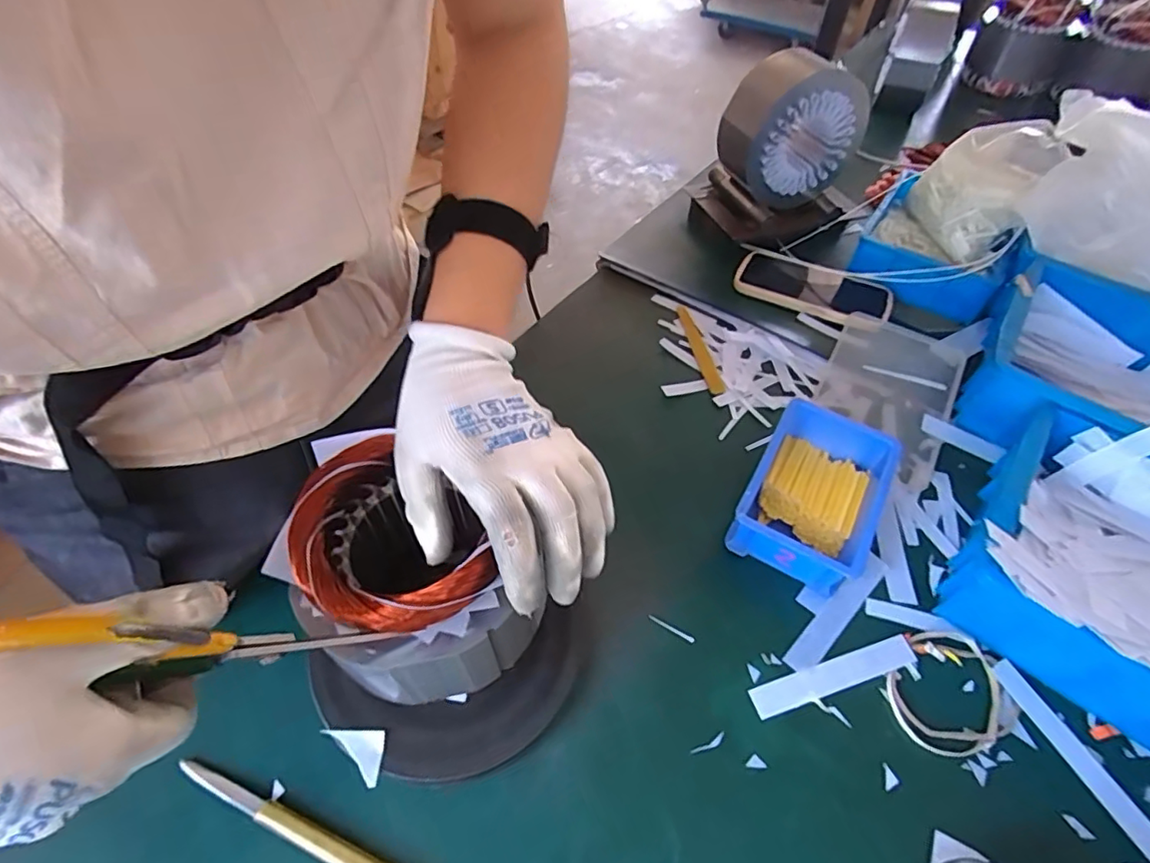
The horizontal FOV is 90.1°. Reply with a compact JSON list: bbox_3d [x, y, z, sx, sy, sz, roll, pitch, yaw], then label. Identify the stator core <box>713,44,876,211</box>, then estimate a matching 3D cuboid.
[{"bbox_3d":[0.251,-0.352,0.673,0.143,0.134,0.095,-20,56,-17],"label":"stator core"}]

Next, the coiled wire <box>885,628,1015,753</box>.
[{"bbox_3d":[0.267,0.183,0.410,0.084,0.009,0.079,1,53,-1],"label":"coiled wire"}]

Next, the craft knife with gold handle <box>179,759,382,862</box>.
[{"bbox_3d":[-0.168,0.244,0.350,0.179,0.007,0.015,19,54,12],"label":"craft knife with gold handle"}]

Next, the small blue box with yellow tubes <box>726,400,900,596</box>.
[{"bbox_3d":[0.198,0.052,0.481,0.098,0.053,0.146,27,56,17],"label":"small blue box with yellow tubes"}]

